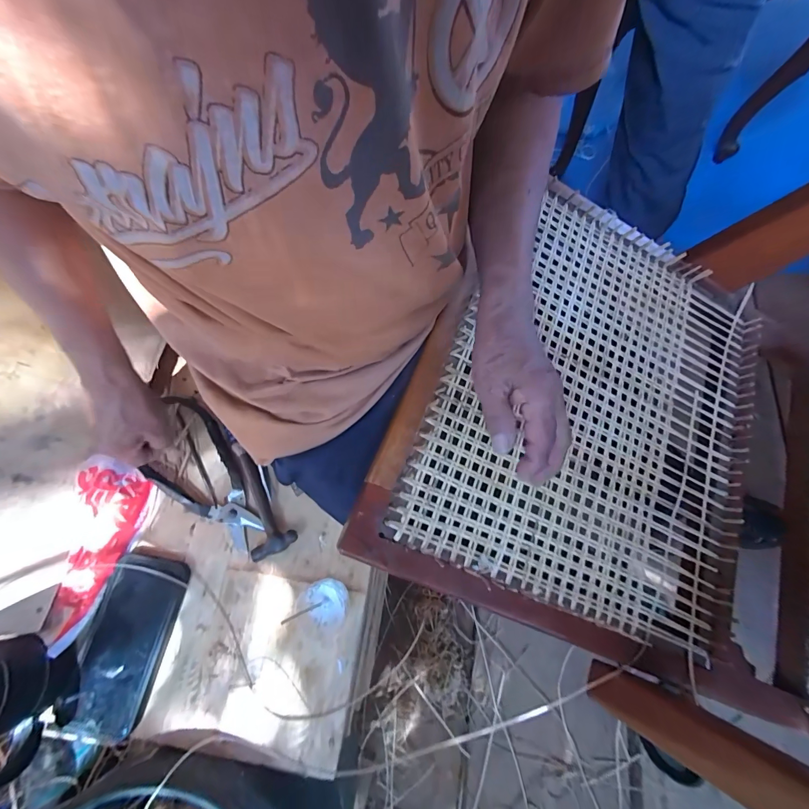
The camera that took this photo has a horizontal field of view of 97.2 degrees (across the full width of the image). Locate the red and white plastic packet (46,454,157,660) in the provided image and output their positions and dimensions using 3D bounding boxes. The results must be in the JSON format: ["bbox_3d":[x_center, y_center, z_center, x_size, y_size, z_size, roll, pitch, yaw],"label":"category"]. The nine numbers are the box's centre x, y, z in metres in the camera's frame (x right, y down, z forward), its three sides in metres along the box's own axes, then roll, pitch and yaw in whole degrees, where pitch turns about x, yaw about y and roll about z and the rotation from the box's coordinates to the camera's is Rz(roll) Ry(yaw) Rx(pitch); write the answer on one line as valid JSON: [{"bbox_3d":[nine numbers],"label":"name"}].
[{"bbox_3d":[-0.332,0.159,0.397,0.070,0.022,0.181,12,72,-38],"label":"red and white plastic packet"}]

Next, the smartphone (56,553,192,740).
[{"bbox_3d":[-0.296,0.251,0.381,0.081,0.018,0.165,9,70,5],"label":"smartphone"}]

